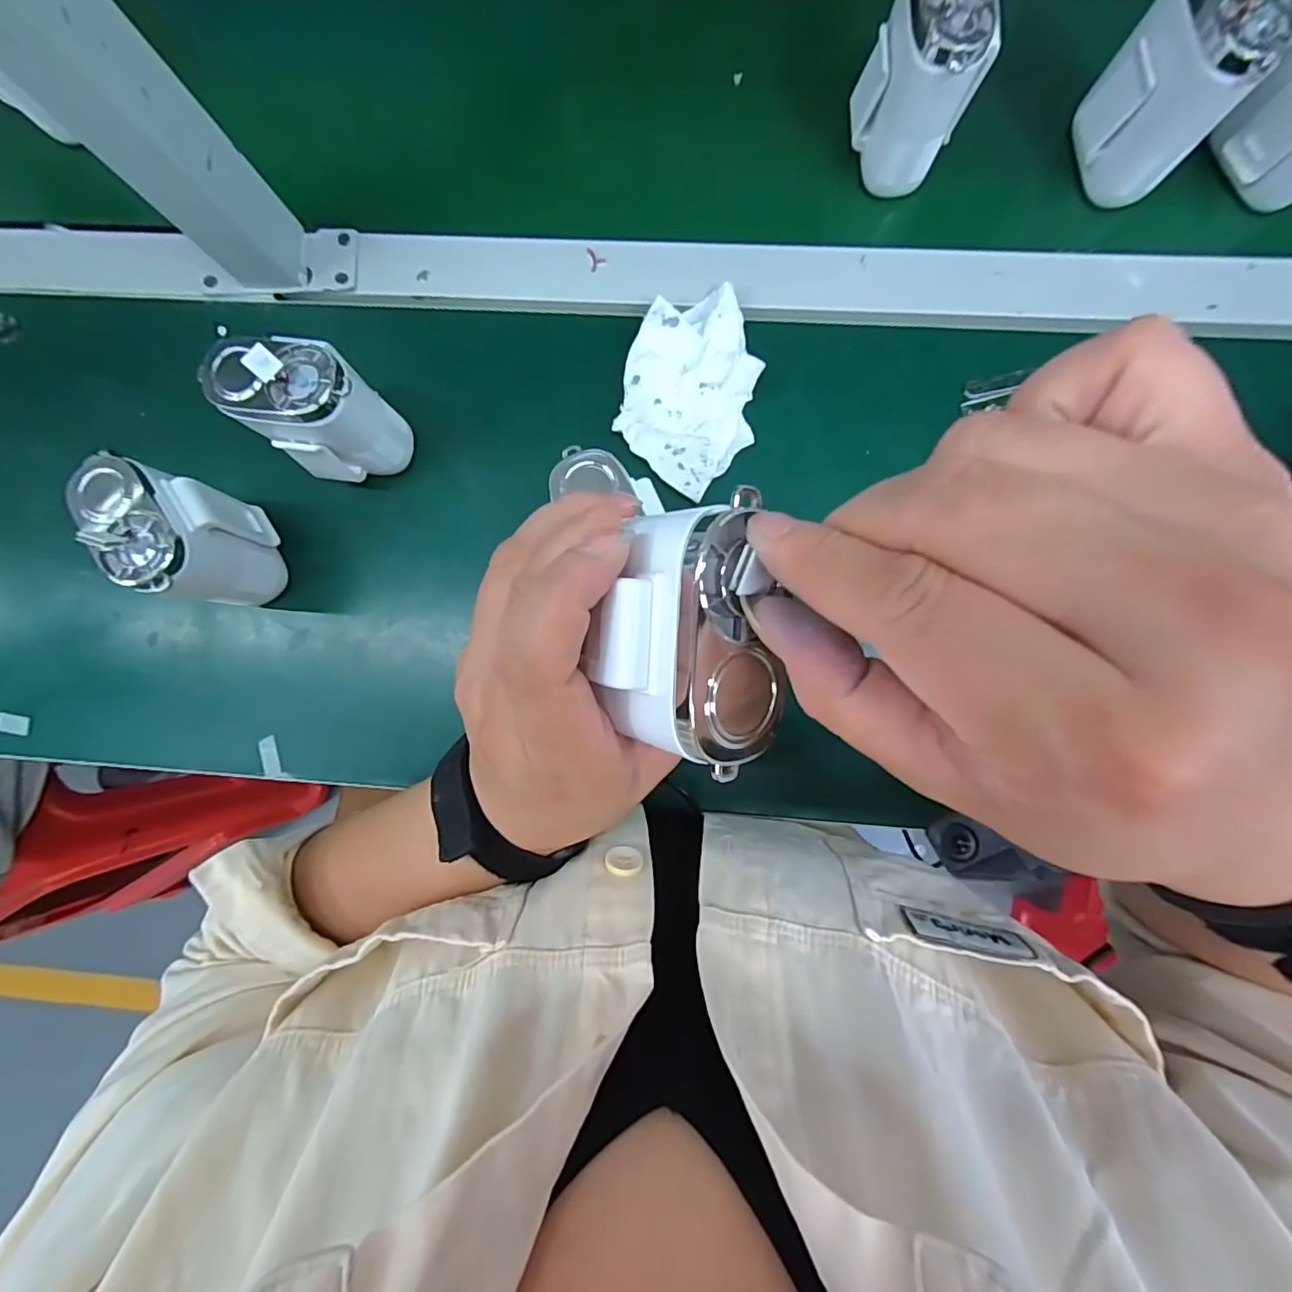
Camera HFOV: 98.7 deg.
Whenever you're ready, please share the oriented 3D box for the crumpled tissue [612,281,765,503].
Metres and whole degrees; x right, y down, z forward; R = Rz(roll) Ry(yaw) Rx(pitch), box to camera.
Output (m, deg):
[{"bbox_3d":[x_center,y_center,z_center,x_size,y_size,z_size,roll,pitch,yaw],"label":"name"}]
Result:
[{"bbox_3d":[0.026,-0.150,0.325,0.075,0.022,0.116,13,90,2],"label":"crumpled tissue"}]

